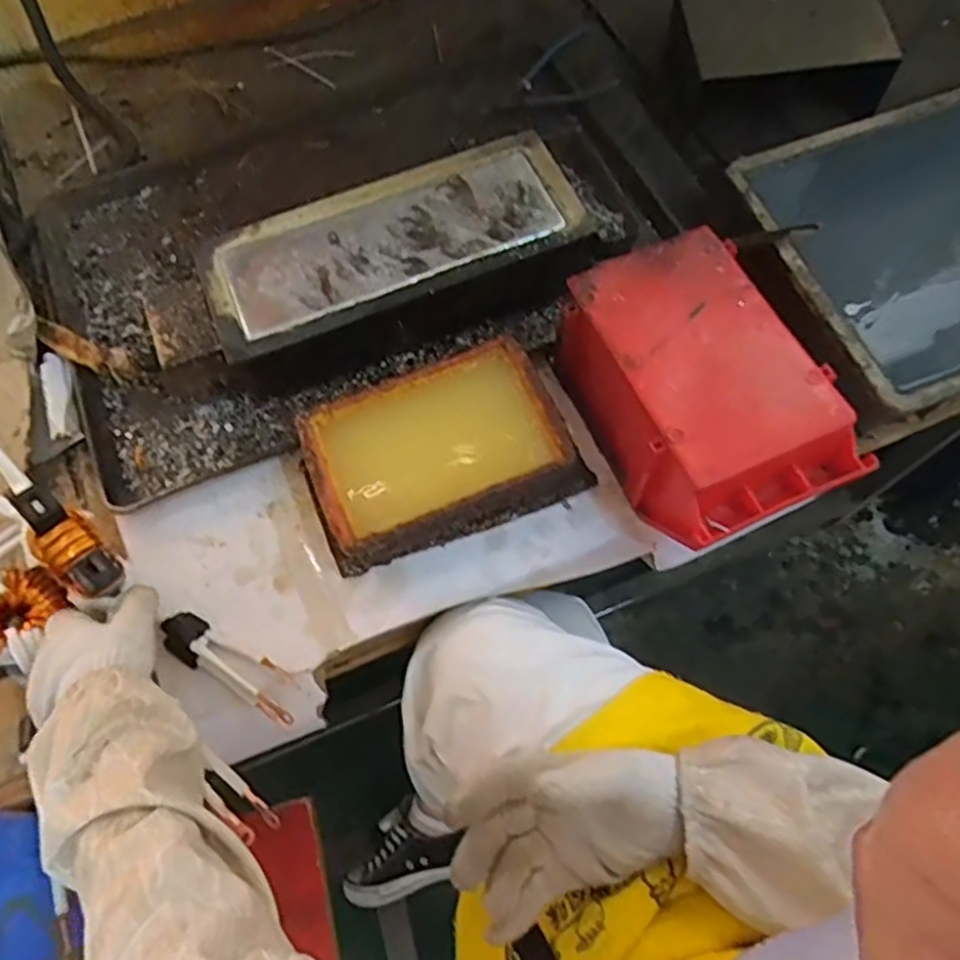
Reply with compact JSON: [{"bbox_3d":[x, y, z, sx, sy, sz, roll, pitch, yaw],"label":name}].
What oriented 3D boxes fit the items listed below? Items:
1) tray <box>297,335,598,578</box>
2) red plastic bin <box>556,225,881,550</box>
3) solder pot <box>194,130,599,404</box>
[{"bbox_3d":[-0.031,-0.022,0.578,0.215,0.067,0.135,-22,67,-7],"label":"tray"},{"bbox_3d":[0.173,-0.068,0.555,0.150,0.101,0.229,-24,68,-8],"label":"red plastic bin"},{"bbox_3d":[-0.075,-0.196,0.645,0.338,0.086,0.151,-21,67,-7],"label":"solder pot"}]

